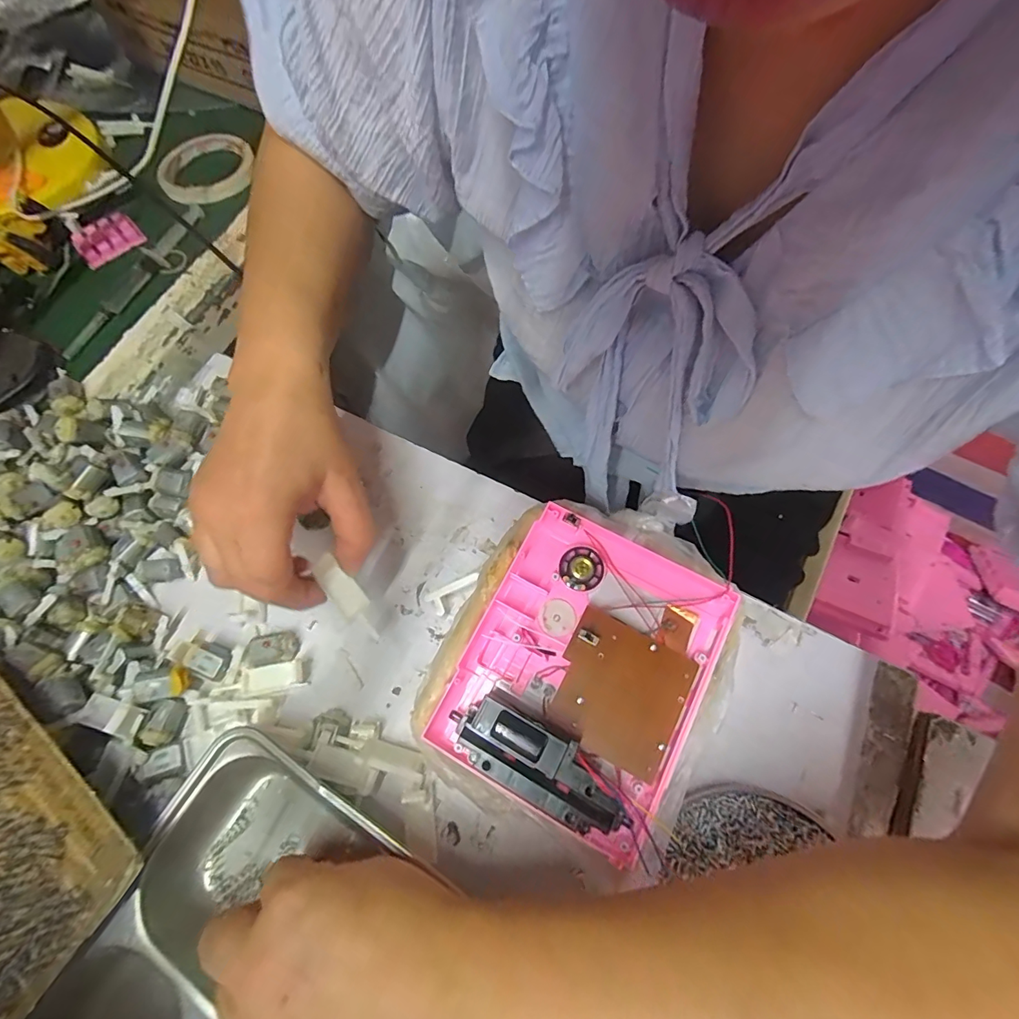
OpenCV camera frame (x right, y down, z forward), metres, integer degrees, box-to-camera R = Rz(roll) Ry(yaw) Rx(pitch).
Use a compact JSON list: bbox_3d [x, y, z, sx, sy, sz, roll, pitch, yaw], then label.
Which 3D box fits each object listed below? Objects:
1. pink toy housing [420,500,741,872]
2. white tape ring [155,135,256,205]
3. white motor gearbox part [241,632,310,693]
[{"bbox_3d":[0.046,0.089,0.280,0.133,0.024,0.168,27,72,12],"label":"pink toy housing"},{"bbox_3d":[-0.321,-0.363,0.500,0.097,0.009,0.099,-1,69,2],"label":"white tape ring"},{"bbox_3d":[-0.160,0.103,0.319,0.041,0.014,0.036,-10,69,-2],"label":"white motor gearbox part"}]

